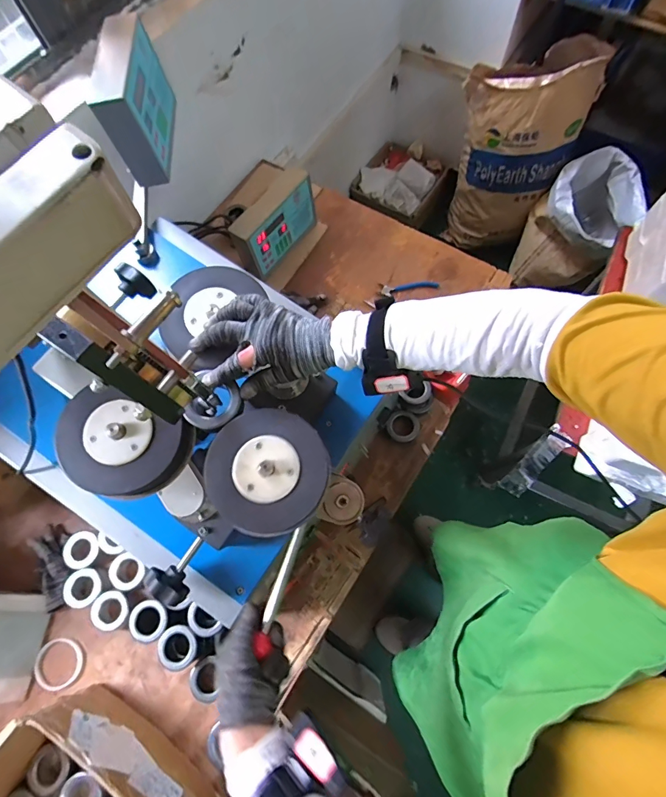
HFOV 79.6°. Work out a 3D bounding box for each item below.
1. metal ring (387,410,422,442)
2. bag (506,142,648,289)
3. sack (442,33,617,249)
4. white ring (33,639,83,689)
[{"bbox_3d":[0.150,0.059,0.852,0.069,0.038,0.067,-1,71,2],"label":"metal ring"},{"bbox_3d":[0.911,-0.643,1.524,0.312,0.469,0.377,36,76,14],"label":"bag"},{"bbox_3d":[0.628,-0.860,1.477,0.397,0.666,0.227,21,73,10],"label":"sack"},{"bbox_3d":[-0.516,0.497,0.750,0.084,0.009,0.082,-1,71,2],"label":"white ring"}]

